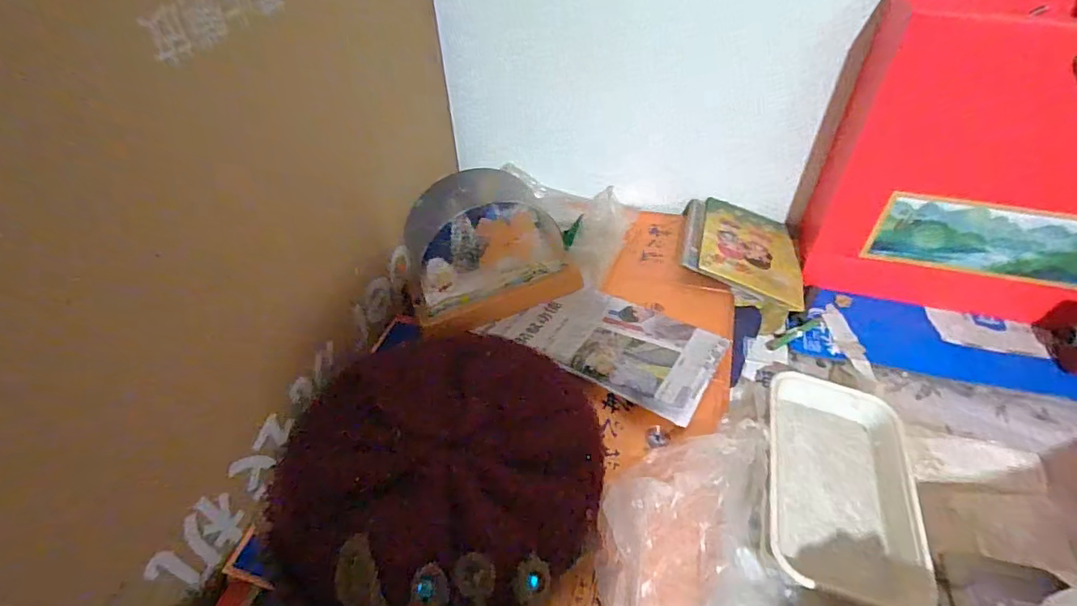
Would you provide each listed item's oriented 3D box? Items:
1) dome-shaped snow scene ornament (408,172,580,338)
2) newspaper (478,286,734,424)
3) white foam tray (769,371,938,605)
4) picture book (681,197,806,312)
[{"bbox_3d":[-0.046,-0.055,0.503,0.154,0.104,0.076,-15,47,-13],"label":"dome-shaped snow scene ornament"},{"bbox_3d":[0.058,0.034,0.488,0.193,0.016,0.104,19,44,31],"label":"newspaper"},{"bbox_3d":[0.225,0.128,0.404,0.104,0.025,0.176,11,47,12],"label":"white foam tray"},{"bbox_3d":[0.224,-0.066,0.589,0.125,0.022,0.149,11,47,12],"label":"picture book"}]

